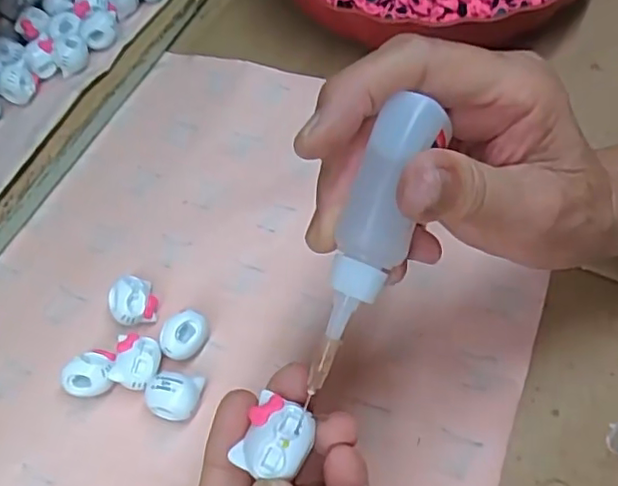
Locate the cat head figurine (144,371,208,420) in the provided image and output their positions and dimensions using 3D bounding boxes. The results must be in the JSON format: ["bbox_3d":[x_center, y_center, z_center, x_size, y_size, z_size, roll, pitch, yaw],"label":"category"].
[{"bbox_3d":[-0.064,0.072,0.291,0.025,0.018,0.020,10,60,9],"label":"cat head figurine"}]

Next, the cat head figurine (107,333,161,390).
[{"bbox_3d":[-0.083,0.059,0.301,0.022,0.016,0.026,1,59,3],"label":"cat head figurine"}]

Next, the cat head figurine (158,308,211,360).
[{"bbox_3d":[-0.062,0.048,0.308,0.025,0.021,0.021,-31,62,-15],"label":"cat head figurine"}]

